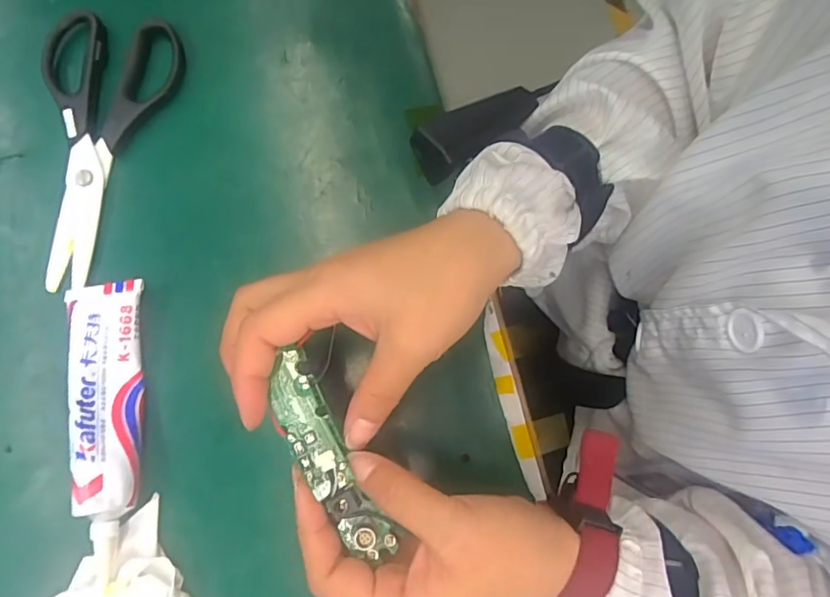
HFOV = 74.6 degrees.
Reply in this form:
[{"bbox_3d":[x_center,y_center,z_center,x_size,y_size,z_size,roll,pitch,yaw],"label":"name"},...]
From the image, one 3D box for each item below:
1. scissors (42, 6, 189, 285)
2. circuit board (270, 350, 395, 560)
[{"bbox_3d":[-0.213,-0.099,0.355,0.085,0.014,0.183,9,79,2],"label":"scissors"},{"bbox_3d":[-0.040,0.070,0.244,0.022,0.014,0.099,-27,83,-5],"label":"circuit board"}]

